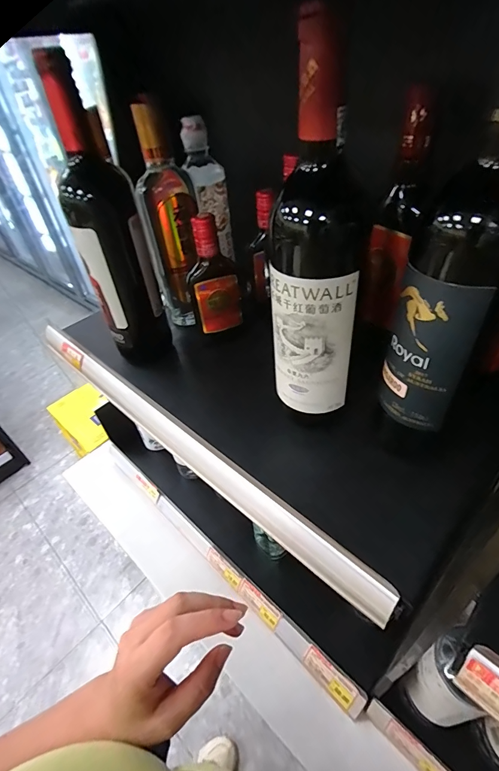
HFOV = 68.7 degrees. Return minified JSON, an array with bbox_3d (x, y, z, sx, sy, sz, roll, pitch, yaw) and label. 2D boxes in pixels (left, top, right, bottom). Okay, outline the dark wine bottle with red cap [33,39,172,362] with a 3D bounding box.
[{"bbox_3d":[-0.149,-0.163,0.394,0.069,0.280,0.077,-16,43,-9],"label":"dark wine bottle with red cap"}]

